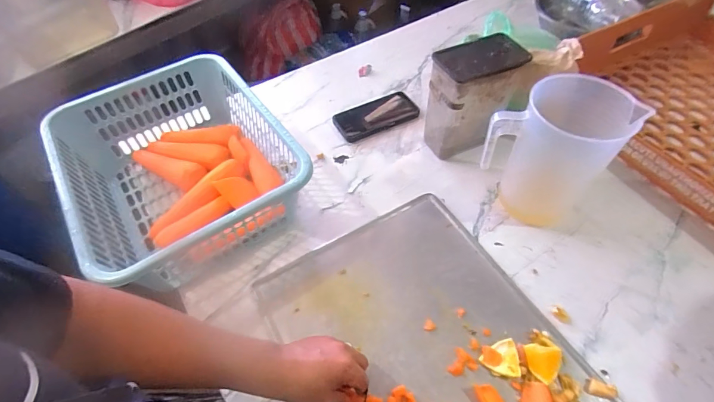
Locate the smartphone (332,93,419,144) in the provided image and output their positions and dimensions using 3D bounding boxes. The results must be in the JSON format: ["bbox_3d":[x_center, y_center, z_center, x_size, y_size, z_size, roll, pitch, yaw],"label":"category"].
[{"bbox_3d":[0.039,-0.172,0.771,0.164,0.016,0.075,-22,55,-13],"label":"smartphone"}]

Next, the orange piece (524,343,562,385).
[{"bbox_3d":[0.231,0.201,0.471,0.042,0.009,0.043,7,54,9],"label":"orange piece"}]

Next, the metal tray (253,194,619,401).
[{"bbox_3d":[0.097,0.209,0.486,0.318,0.017,0.449,-25,56,-15],"label":"metal tray"}]

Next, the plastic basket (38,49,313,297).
[{"bbox_3d":[-0.282,-0.055,0.625,0.300,0.137,0.391,-29,57,-17],"label":"plastic basket"}]

